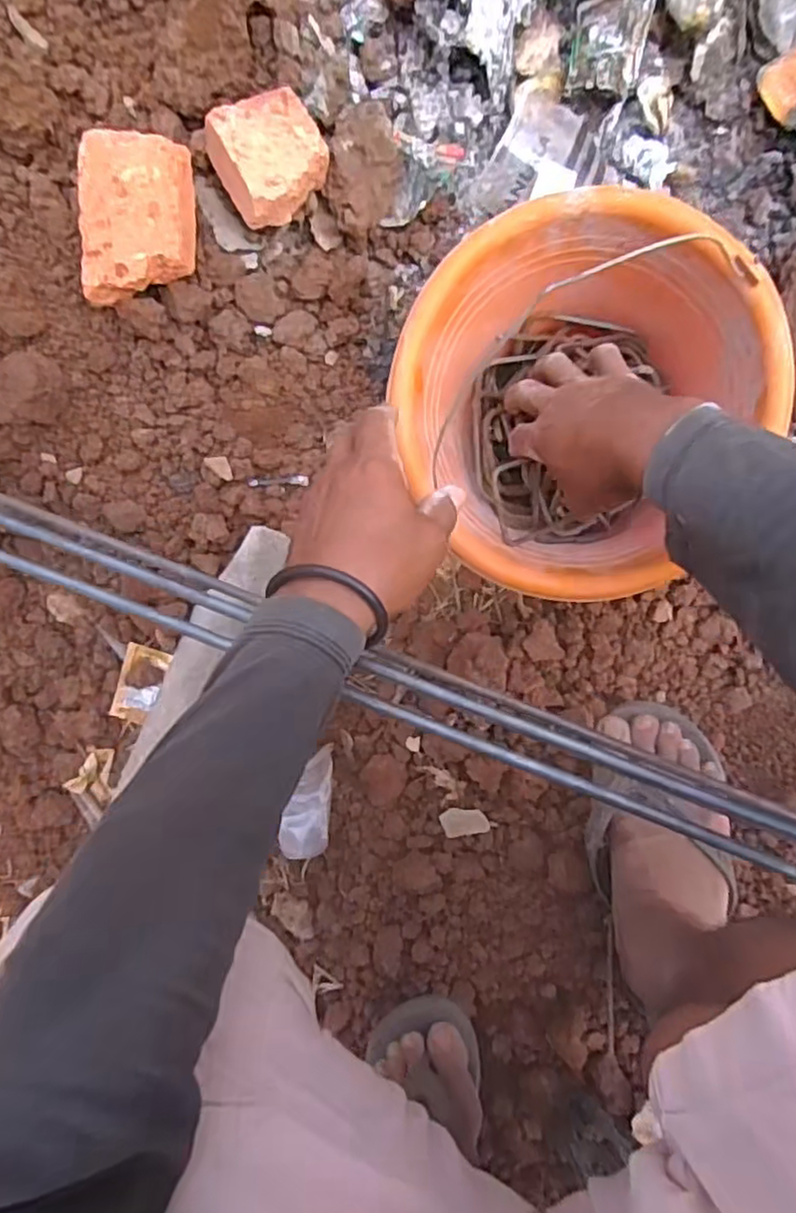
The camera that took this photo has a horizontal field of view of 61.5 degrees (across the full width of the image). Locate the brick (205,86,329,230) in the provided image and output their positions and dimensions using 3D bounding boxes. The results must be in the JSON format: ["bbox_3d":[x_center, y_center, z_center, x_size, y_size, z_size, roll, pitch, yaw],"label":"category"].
[{"bbox_3d":[-0.103,-0.365,0.545,0.082,0.036,0.084,-31,96,-9],"label":"brick"}]

